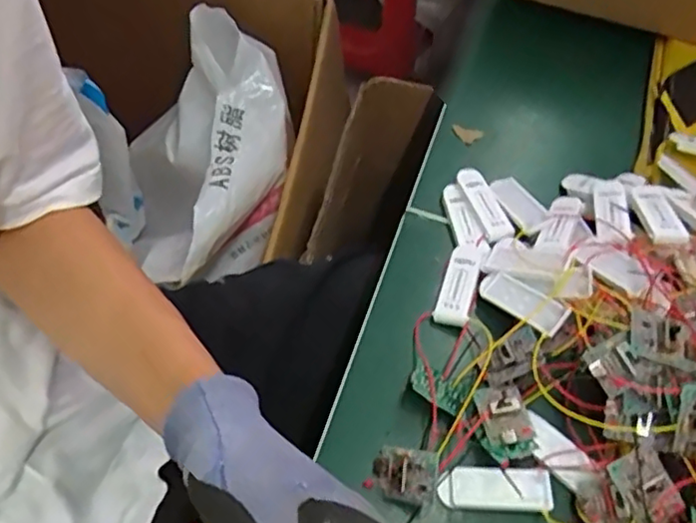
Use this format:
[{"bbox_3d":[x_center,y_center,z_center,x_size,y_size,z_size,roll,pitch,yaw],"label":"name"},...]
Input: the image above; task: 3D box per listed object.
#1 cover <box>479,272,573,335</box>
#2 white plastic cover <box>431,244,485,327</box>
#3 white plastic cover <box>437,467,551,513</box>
[{"bbox_3d":[0.104,0.024,0.382,0.057,0.004,0.020,33,88,40],"label":"cover"},{"bbox_3d":[0.070,0.013,0.401,0.020,0.008,0.059,19,59,7],"label":"white plastic cover"},{"bbox_3d":[0.077,0.121,0.338,0.056,0.013,0.019,5,58,-2],"label":"white plastic cover"}]

